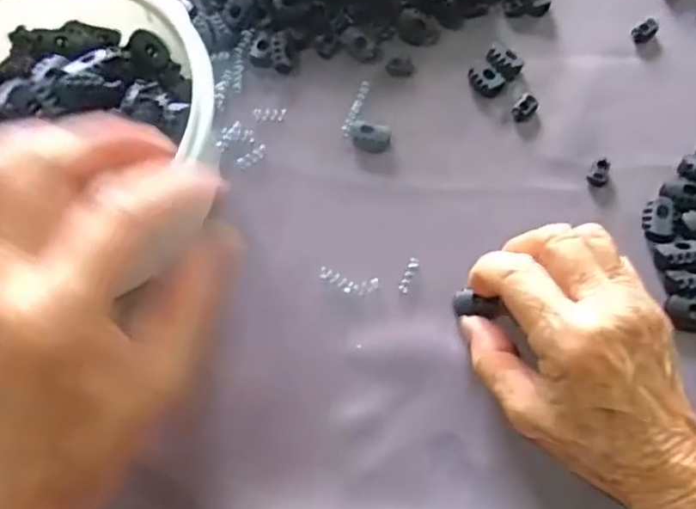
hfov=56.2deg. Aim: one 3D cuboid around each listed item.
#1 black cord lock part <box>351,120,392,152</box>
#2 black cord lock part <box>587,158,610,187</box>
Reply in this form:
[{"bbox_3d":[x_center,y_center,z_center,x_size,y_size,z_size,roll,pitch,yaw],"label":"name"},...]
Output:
[{"bbox_3d":[0.012,-0.065,0.361,0.022,0.010,0.014,14,72,7],"label":"black cord lock part"},{"bbox_3d":[0.136,-0.045,0.349,0.011,0.005,0.018,27,74,11],"label":"black cord lock part"}]

